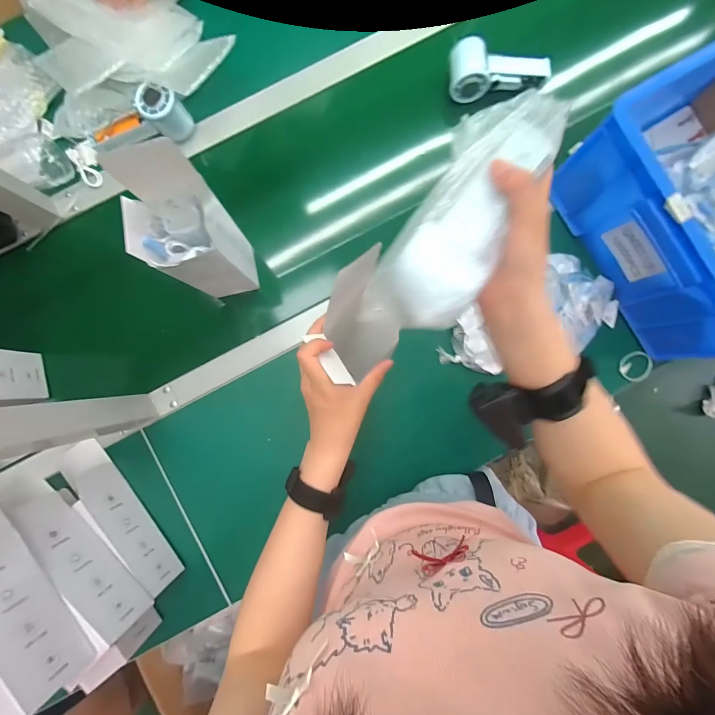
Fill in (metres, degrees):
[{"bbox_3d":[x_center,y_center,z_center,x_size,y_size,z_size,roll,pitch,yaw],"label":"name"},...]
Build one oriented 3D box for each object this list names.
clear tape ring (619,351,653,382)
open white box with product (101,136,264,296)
[{"bbox_3d":[0.433,0.014,0.533,0.049,0.013,0.045,0,89,-1],"label":"clear tape ring"},{"bbox_3d":[-0.196,-0.142,0.413,0.089,0.212,0.084,-15,89,-1],"label":"open white box with product"}]

